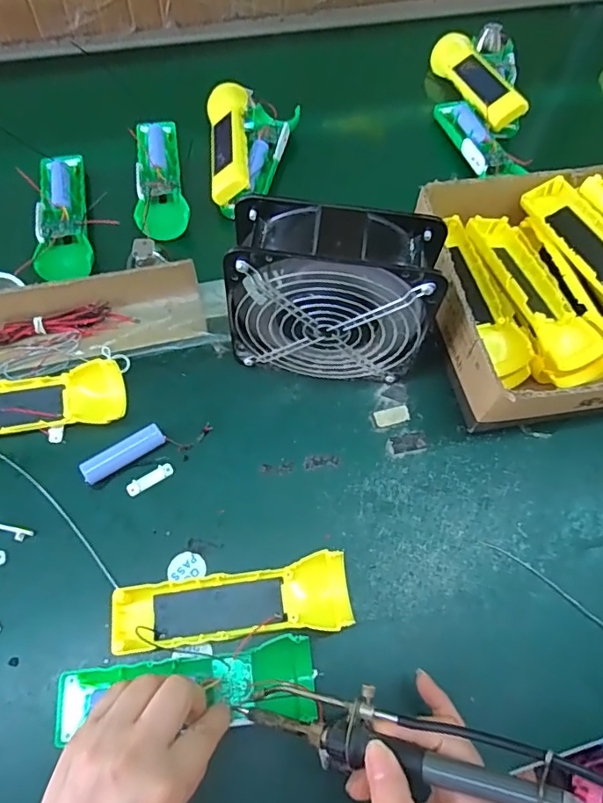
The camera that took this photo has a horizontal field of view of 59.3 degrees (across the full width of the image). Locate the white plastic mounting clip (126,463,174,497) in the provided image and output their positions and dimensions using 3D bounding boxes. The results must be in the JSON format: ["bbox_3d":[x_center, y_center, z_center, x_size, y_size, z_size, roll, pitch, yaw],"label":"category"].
[{"bbox_3d":[-0.120,0.062,0.420,0.039,0.004,0.011,-32,71,-16],"label":"white plastic mounting clip"}]

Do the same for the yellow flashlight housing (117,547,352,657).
[{"bbox_3d":[-0.046,0.144,0.371,0.161,0.024,0.047,-8,66,-7],"label":"yellow flashlight housing"}]

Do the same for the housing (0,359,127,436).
[{"bbox_3d":[-0.227,0.004,0.424,0.163,0.025,0.047,-8,66,-6],"label":"housing"}]

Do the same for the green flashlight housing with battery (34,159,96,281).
[{"bbox_3d":[-0.237,-0.187,0.524,0.048,0.027,0.149,-12,67,-8],"label":"green flashlight housing with battery"}]

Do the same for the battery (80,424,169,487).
[{"bbox_3d":[-0.141,0.042,0.420,0.066,0.016,0.018,-30,71,-15],"label":"battery"}]

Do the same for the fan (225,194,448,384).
[{"bbox_3d":[0.025,-0.077,0.412,0.154,0.145,0.068,7,66,0],"label":"fan"}]

